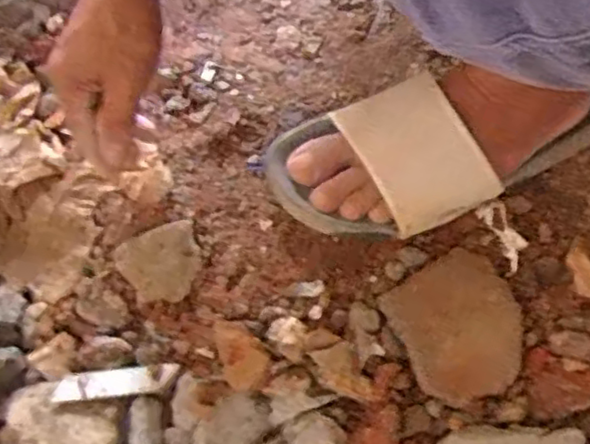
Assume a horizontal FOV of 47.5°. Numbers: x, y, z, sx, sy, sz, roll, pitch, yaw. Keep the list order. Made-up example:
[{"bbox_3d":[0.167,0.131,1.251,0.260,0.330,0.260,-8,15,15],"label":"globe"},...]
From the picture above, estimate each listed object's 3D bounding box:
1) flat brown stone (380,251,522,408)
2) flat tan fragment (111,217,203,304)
[{"bbox_3d":[0.111,0.070,0.452,0.083,0.013,0.094,-22,68,-8],"label":"flat brown stone"},{"bbox_3d":[-0.098,0.031,0.486,0.060,0.005,0.054,-21,68,-7],"label":"flat tan fragment"}]

